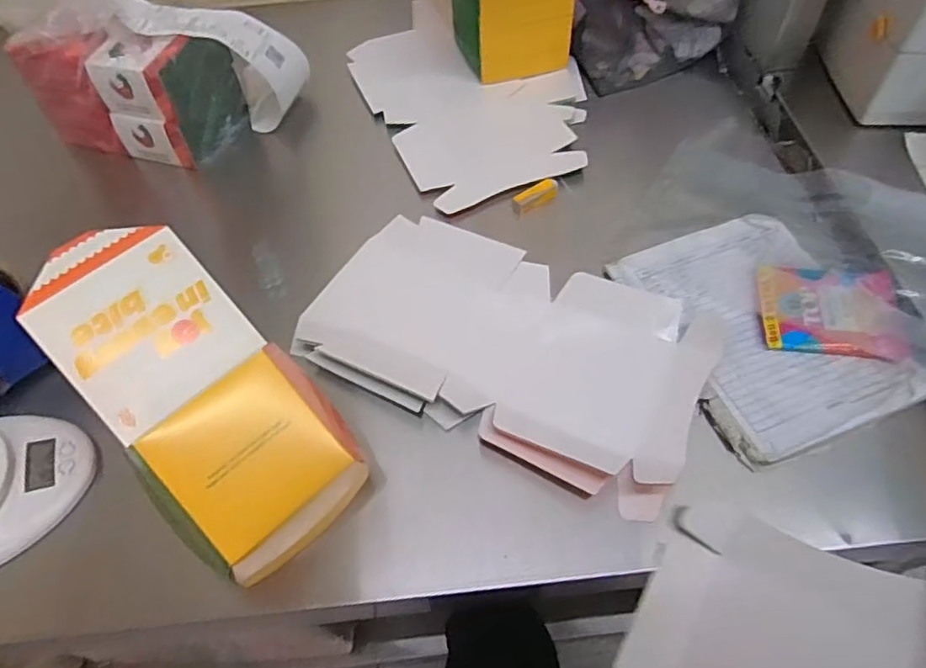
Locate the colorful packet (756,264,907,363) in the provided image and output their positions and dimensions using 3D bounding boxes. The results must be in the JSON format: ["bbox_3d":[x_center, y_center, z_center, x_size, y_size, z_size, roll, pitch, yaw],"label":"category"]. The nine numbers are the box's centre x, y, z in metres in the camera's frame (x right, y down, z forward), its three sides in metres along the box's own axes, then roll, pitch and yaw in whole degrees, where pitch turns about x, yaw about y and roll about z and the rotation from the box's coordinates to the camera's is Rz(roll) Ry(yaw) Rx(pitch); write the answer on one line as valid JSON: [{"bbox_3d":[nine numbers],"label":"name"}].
[{"bbox_3d":[0.299,-0.020,0.494,0.100,0.011,0.084,8,56,8],"label":"colorful packet"}]

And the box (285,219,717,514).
[{"bbox_3d":[0.032,0.007,0.499,0.312,0.032,0.177,21,58,17],"label":"box"}]

